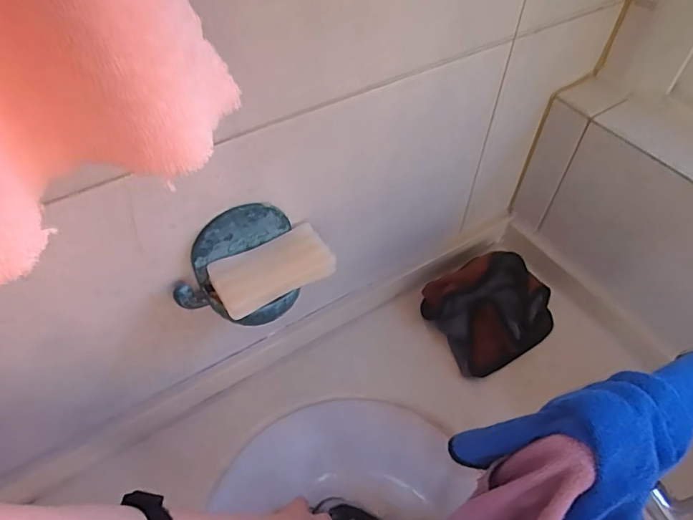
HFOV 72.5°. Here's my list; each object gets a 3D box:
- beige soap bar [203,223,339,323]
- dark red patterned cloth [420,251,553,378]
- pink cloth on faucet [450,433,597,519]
[{"bbox_3d":[-0.063,0.007,0.408,0.101,0.018,0.051,-27,56,-20],"label":"beige soap bar"},{"bbox_3d":[0.191,0.058,0.597,0.165,0.041,0.128,-22,55,-17],"label":"dark red patterned cloth"},{"bbox_3d":[0.110,0.194,0.323,0.036,0.239,0.088,-5,51,-4],"label":"pink cloth on faucet"}]

